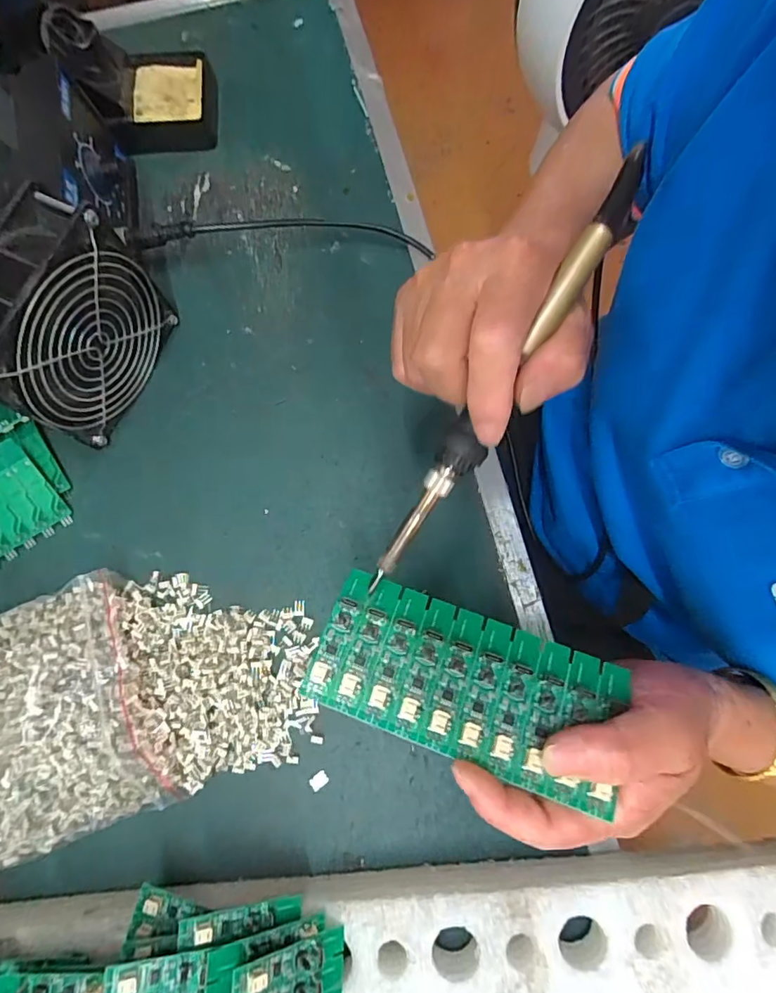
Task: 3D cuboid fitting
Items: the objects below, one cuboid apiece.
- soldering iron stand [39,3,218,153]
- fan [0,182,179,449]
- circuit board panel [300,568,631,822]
[{"bbox_3d":[-0.191,-0.325,0.387,0.098,0.075,0.073,-11,79,-3],"label":"soldering iron stand"},{"bbox_3d":[-0.204,-0.109,0.322,0.053,0.118,0.126,25,79,4],"label":"fan"},{"bbox_3d":[0.034,0.082,0.225,0.132,0.005,0.062,19,63,8],"label":"circuit board panel"}]

